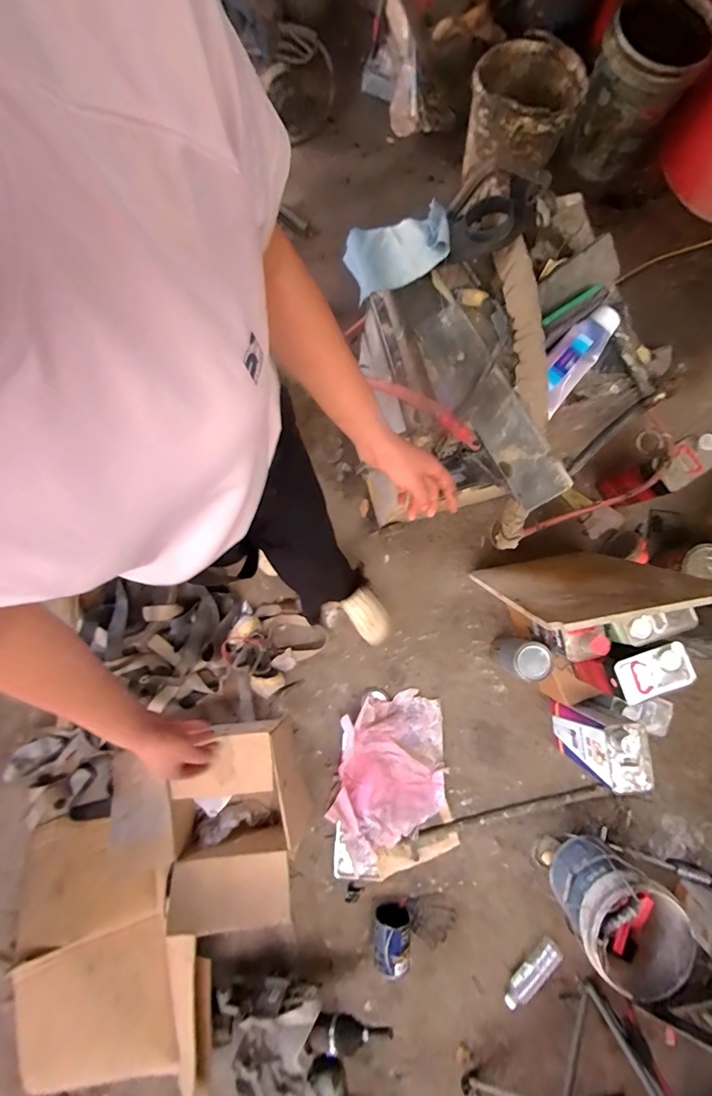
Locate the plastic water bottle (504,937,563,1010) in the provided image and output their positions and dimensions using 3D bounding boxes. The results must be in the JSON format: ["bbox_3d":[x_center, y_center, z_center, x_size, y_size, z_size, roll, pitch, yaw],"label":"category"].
[{"bbox_3d":[0.492,1.191,1.198,0.203,0.053,0.062,-39,85,-5],"label":"plastic water bottle"}]

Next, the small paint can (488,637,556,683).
[{"bbox_3d":[0.461,0.314,1.254,0.101,0.278,0.104,0,83,0],"label":"small paint can"}]

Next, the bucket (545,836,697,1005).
[{"bbox_3d":[0.673,0.940,1.135,0.243,0.243,0.255,-43,85,-5],"label":"bucket"}]

